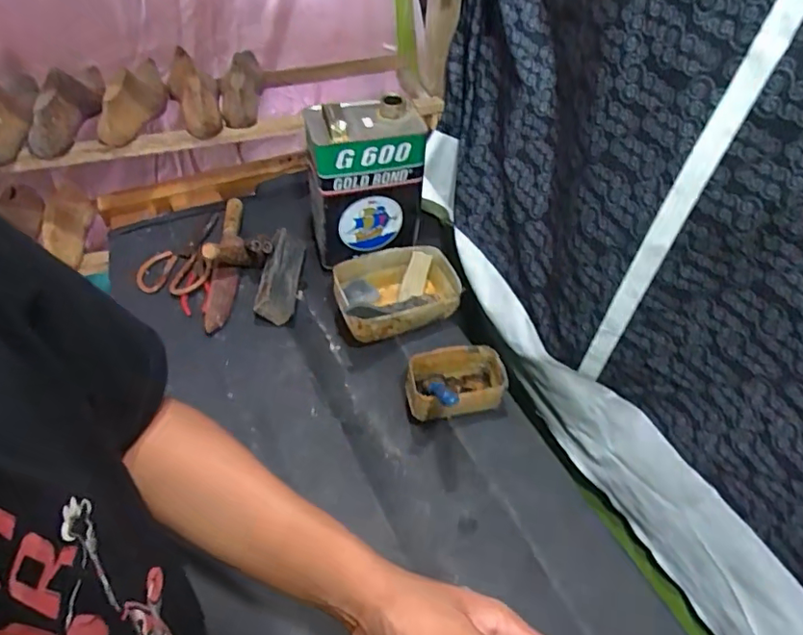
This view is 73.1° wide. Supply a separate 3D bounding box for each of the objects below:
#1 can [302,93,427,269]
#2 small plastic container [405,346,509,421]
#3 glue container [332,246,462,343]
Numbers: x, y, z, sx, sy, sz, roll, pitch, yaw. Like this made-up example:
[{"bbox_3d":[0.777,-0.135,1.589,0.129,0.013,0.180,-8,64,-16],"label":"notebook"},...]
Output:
[{"bbox_3d":[-0.060,-0.209,0.866,0.171,0.241,0.130,-19,53,-22],"label":"can"},{"bbox_3d":[0.073,0.095,0.746,0.136,0.070,0.078,-7,49,-12],"label":"small plastic container"},{"bbox_3d":[-0.001,-0.033,0.848,0.201,0.082,0.136,-7,49,-13],"label":"glue container"}]

